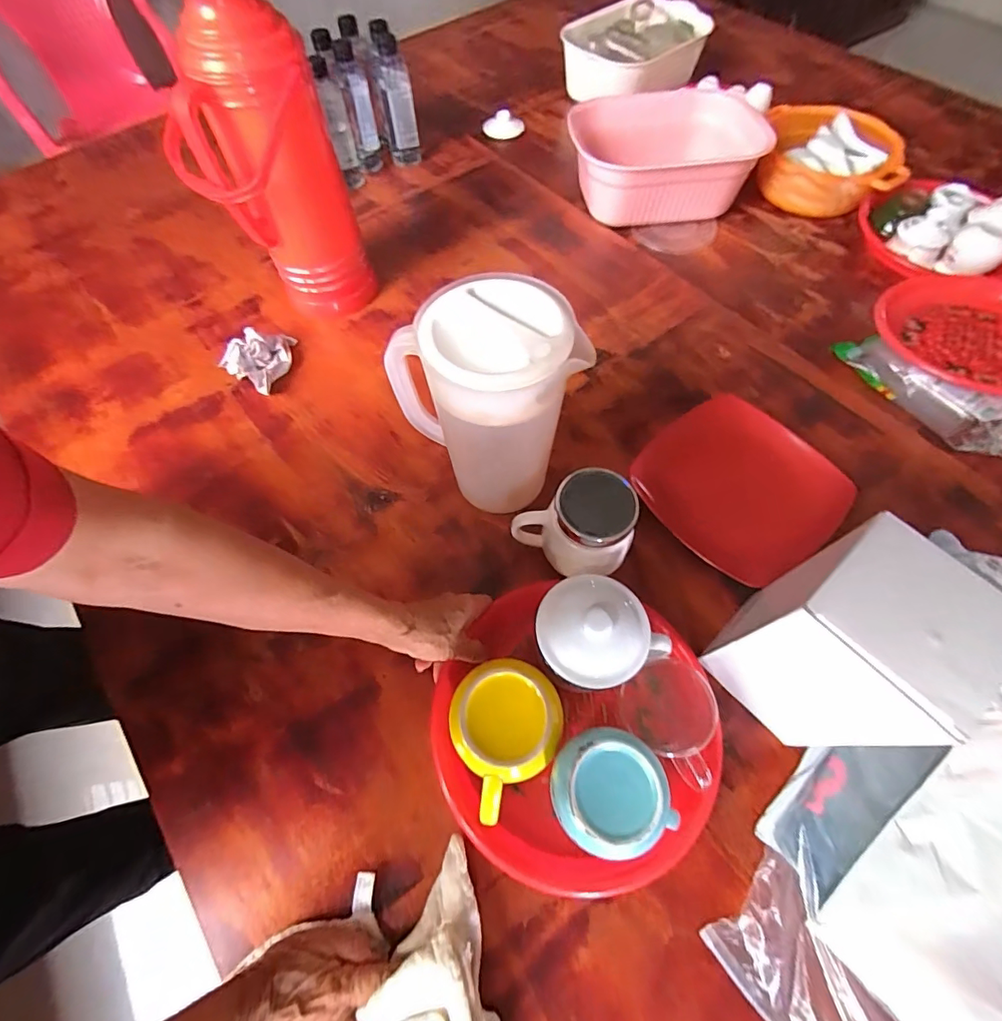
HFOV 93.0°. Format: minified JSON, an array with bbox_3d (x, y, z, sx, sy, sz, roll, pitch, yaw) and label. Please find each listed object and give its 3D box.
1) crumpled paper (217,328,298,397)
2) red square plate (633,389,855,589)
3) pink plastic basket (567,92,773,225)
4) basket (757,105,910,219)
[{"bbox_3d":[-0.328,-0.217,0.651,0.086,0.040,0.093,31,68,15],"label":"crumpled paper"},{"bbox_3d":[0.267,-0.029,0.544,0.178,0.014,0.202,-40,66,-6],"label":"red square plate"},{"bbox_3d":[0.279,-0.607,0.824,0.315,0.111,0.242,-3,63,-1],"label":"pink plastic basket"},{"bbox_3d":[0.563,-0.609,0.830,0.216,0.076,0.204,15,65,8],"label":"basket"}]

